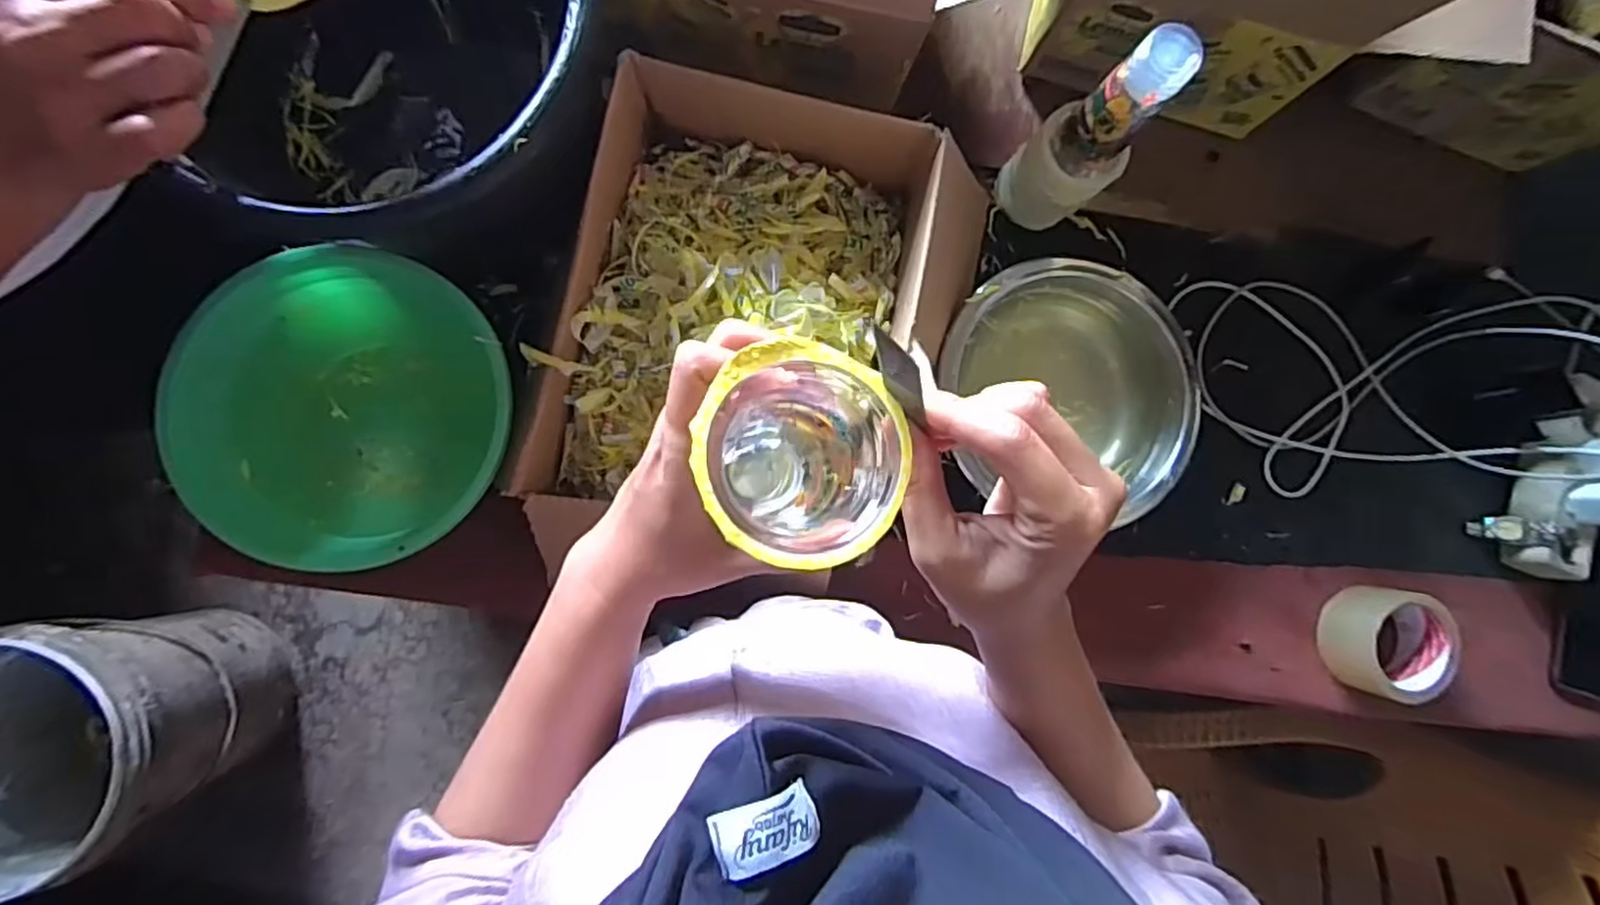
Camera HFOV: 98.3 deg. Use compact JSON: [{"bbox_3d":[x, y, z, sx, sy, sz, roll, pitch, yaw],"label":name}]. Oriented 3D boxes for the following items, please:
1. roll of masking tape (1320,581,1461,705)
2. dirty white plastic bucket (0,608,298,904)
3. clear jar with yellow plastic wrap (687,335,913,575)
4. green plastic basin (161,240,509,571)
[{"bbox_3d":[0.553,0.179,0.648,0.094,0.047,0.096,0,86,-7],"label":"roll of masking tape"},{"bbox_3d":[-0.971,0.383,0.971,0.316,0.340,0.298,0,86,-7],"label":"dirty white plastic bucket"},{"bbox_3d":[-0.004,0.004,0.279,0.071,0.106,0.072,0,86,-7],"label":"clear jar with yellow plastic wrap"},{"bbox_3d":[-0.338,-0.032,0.533,0.228,0.066,0.225,0,86,-7],"label":"green plastic basin"}]

